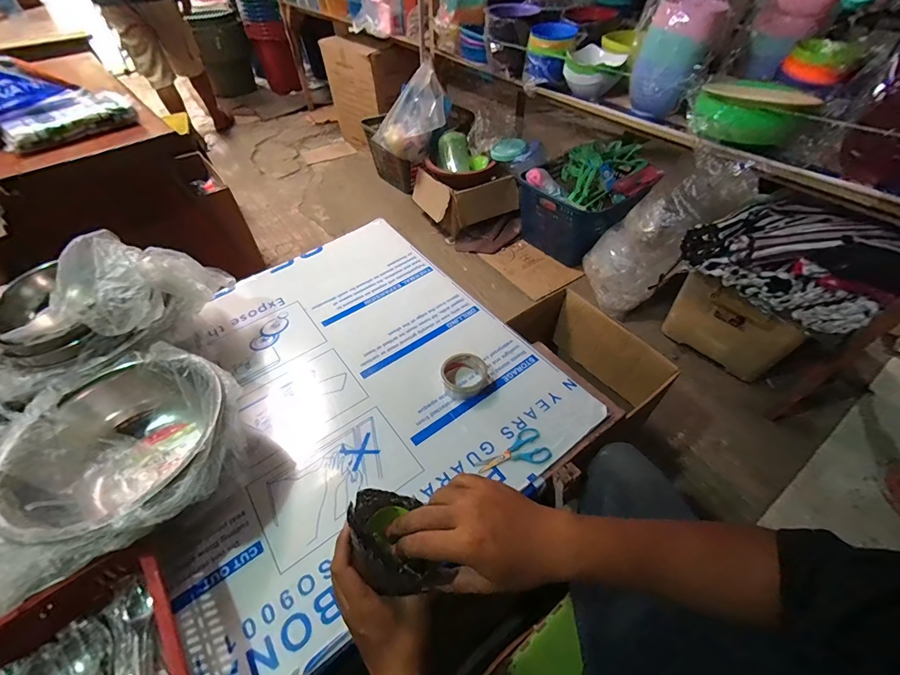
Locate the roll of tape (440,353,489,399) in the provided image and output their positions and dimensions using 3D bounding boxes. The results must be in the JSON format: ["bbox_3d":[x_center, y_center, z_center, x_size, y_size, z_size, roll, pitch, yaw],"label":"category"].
[{"bbox_3d":[0.026,0.072,0.734,0.086,0.034,0.080,0,50,0],"label":"roll of tape"}]

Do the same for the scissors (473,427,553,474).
[{"bbox_3d":[0.104,0.194,0.642,0.121,0.011,0.063,-16,52,-13],"label":"scissors"}]

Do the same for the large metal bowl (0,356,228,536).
[{"bbox_3d":[-0.466,0.158,0.565,0.274,0.131,0.252,0,50,0],"label":"large metal bowl"}]

